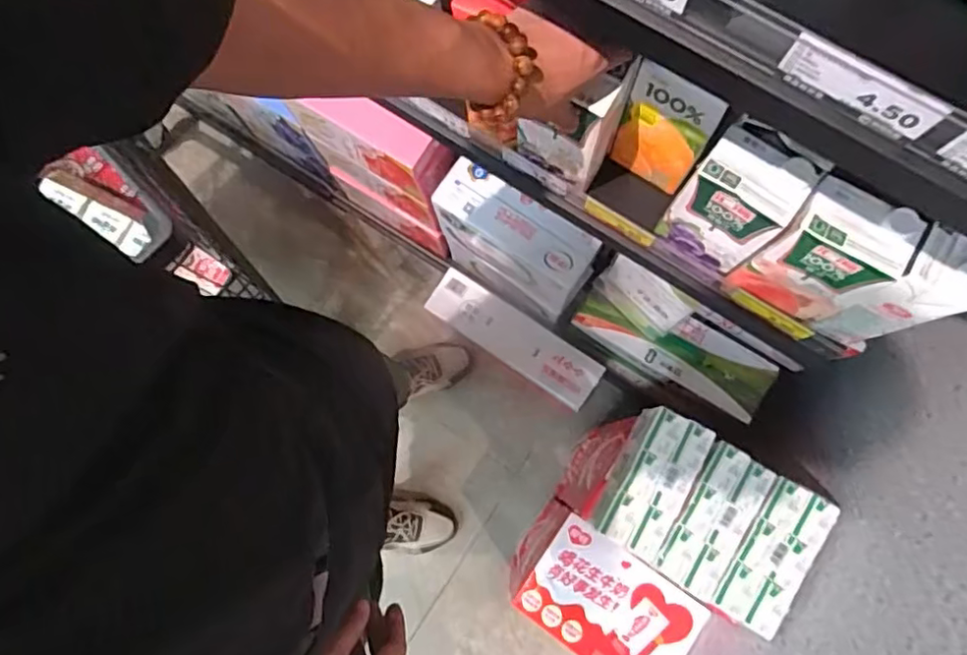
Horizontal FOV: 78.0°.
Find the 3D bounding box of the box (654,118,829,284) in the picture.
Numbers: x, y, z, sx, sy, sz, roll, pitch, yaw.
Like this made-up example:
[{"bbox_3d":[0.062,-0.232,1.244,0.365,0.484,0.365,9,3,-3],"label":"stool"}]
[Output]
[{"bbox_3d":[0.246,-0.124,0.604,0.097,0.176,0.071,35,83,8],"label":"box"}]

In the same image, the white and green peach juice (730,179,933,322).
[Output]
[{"bbox_3d":[0.324,-0.070,0.582,0.099,0.168,0.059,31,82,8],"label":"white and green peach juice"}]

